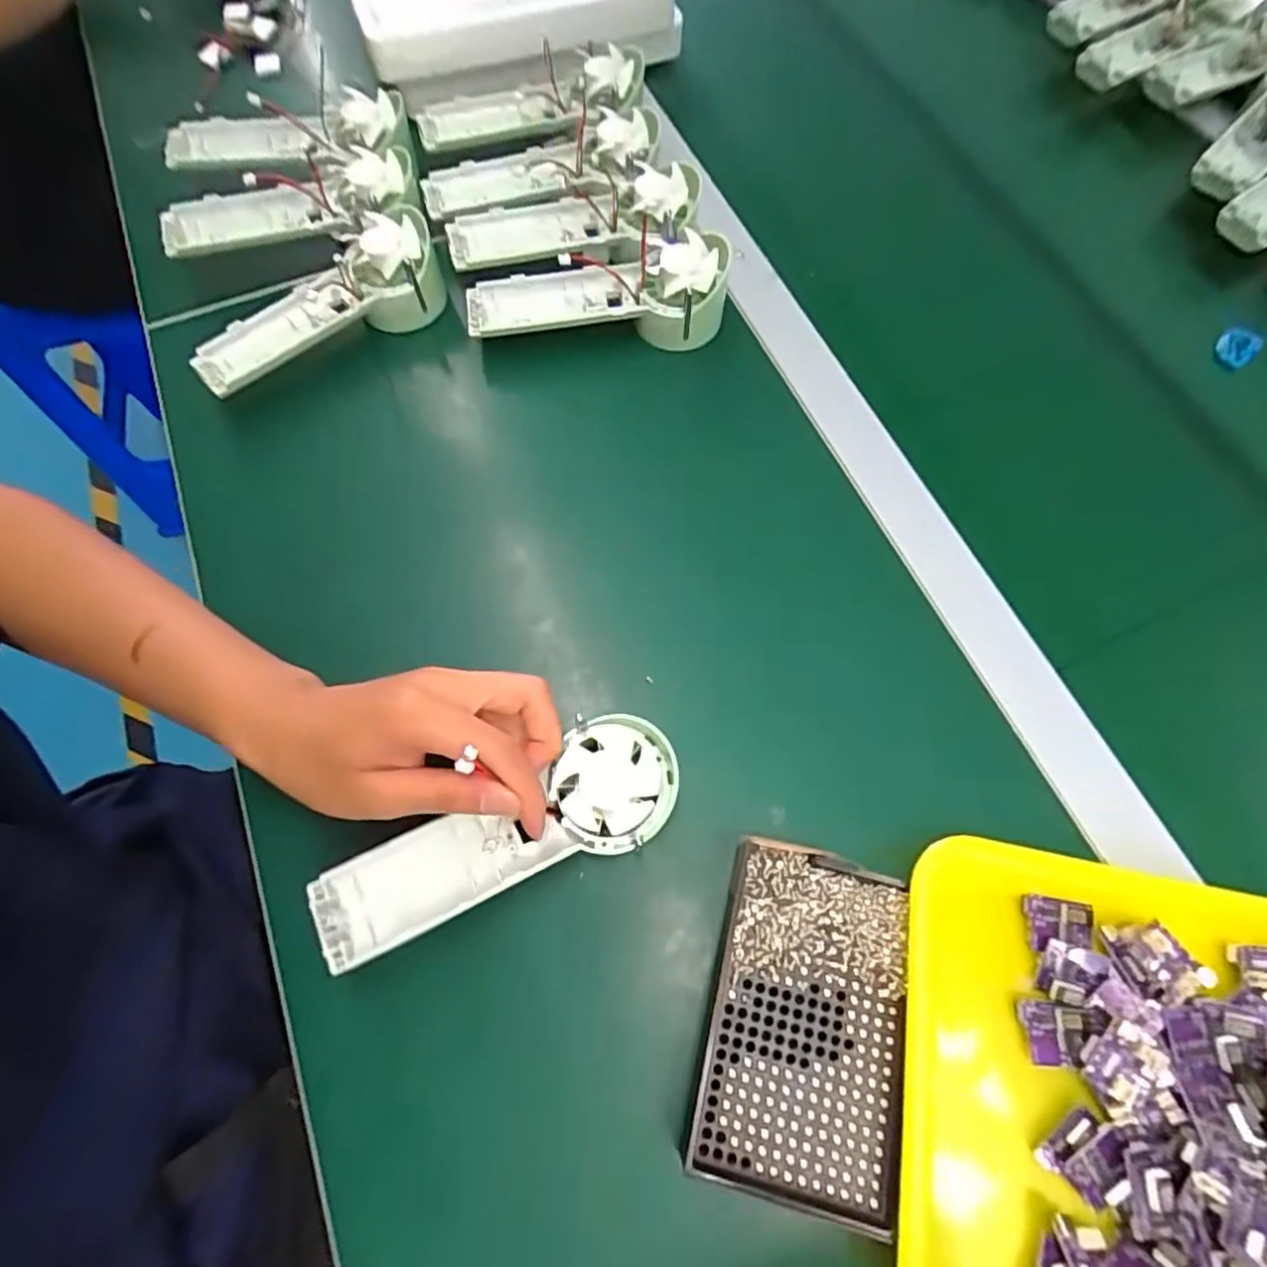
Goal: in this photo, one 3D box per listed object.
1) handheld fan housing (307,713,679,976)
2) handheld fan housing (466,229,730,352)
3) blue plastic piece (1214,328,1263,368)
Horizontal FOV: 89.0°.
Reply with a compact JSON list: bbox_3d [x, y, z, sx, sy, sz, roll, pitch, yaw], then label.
[{"bbox_3d":[-0.062,0.096,0.307,0.174,0.029,0.058,-25,71,-5],"label":"handheld fan housing"},{"bbox_3d":[-0.025,-0.233,0.455,0.178,0.059,0.070,1,69,1],"label":"handheld fan housing"},{"bbox_3d":[0.423,-0.201,0.452,0.028,0.011,0.024,-40,74,-13],"label":"blue plastic piece"}]

